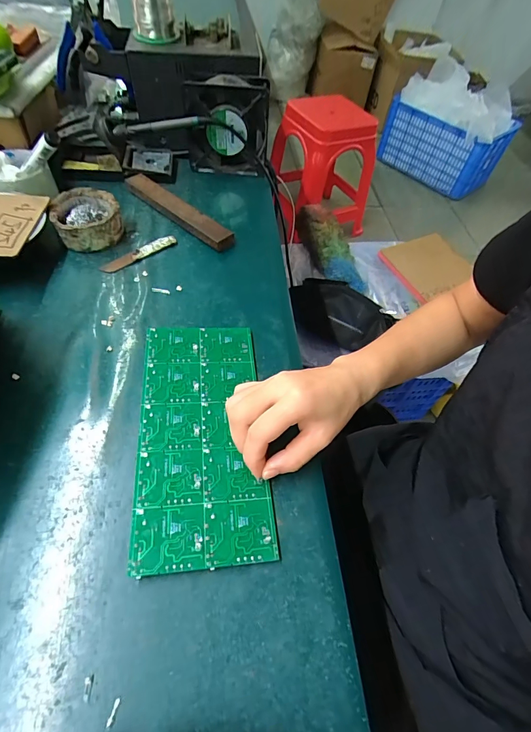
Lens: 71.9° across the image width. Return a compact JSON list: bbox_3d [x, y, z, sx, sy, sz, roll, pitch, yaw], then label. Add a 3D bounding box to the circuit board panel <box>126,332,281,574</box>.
[{"bbox_3d":[-0.056,0.052,0.324,0.104,0.004,0.223,-1,54,-11],"label":"circuit board panel"}]

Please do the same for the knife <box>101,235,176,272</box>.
[{"bbox_3d":[-0.159,-0.144,0.464,0.101,0.006,0.018,-35,64,-26],"label":"knife"}]

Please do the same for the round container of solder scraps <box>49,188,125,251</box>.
[{"bbox_3d":[-0.227,-0.189,0.469,0.078,0.040,0.085,3,54,-4],"label":"round container of solder scraps"}]

